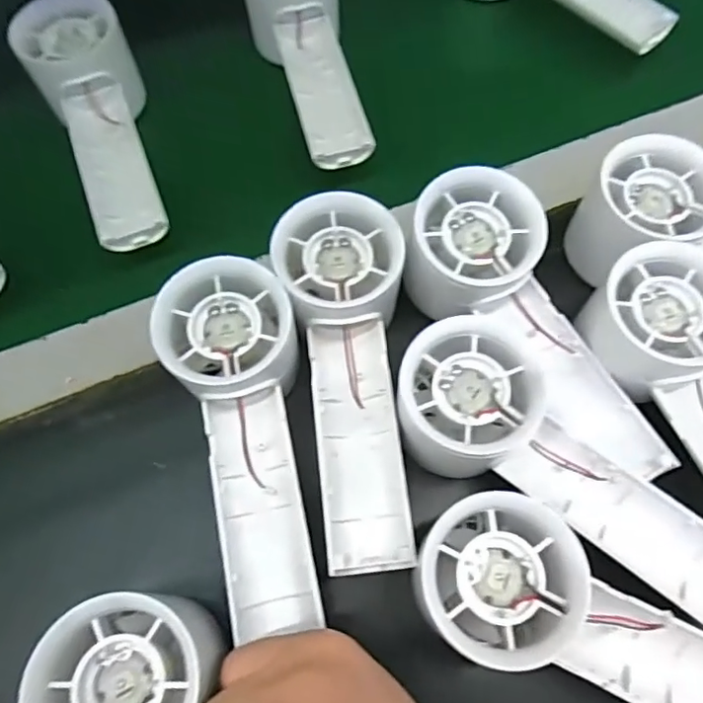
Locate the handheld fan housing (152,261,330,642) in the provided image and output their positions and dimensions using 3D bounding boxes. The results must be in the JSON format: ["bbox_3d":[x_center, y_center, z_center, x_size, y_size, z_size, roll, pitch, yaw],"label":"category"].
[{"bbox_3d":[-0.042,0.033,0.237,0.053,0.032,0.147,-12,68,-3],"label":"handheld fan housing"}]

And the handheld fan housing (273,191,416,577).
[{"bbox_3d":[-0.004,0.009,0.248,0.052,0.036,0.155,-1,68,1],"label":"handheld fan housing"}]

